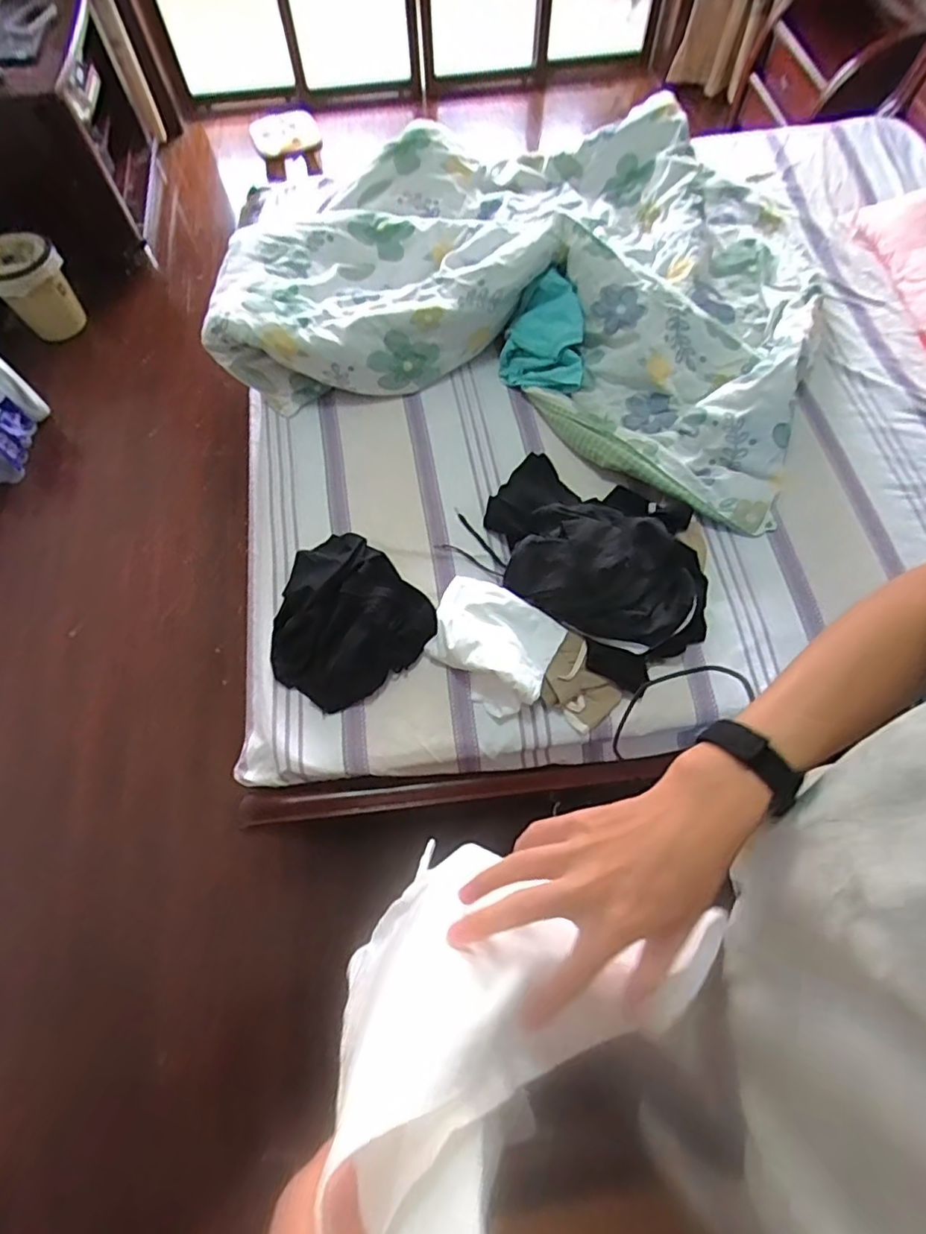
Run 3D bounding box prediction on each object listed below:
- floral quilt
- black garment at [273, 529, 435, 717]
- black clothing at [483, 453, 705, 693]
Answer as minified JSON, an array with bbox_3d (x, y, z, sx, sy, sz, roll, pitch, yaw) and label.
[{"bbox_3d":[0.187,-0.902,1.463,1.345,0.232,1.118,17,68,8],"label":"floral quilt"},{"bbox_3d":[-0.239,-0.005,1.153,0.299,0.110,0.300,-33,70,-12],"label":"black garment"},{"bbox_3d":[0.263,-0.142,1.167,0.491,0.138,0.395,37,72,15],"label":"black clothing"}]

